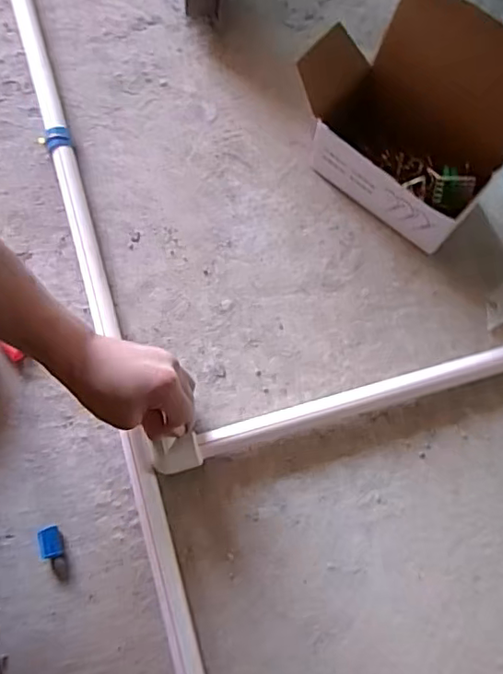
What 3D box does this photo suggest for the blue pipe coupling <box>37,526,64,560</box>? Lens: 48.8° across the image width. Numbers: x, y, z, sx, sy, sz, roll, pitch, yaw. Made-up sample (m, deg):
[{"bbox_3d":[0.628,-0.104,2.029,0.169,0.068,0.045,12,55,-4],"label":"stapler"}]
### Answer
[{"bbox_3d":[-0.201,0.207,0.555,0.023,0.023,0.031,-11,76,-1],"label":"blue pipe coupling"}]

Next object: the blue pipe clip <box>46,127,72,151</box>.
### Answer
[{"bbox_3d":[-0.234,-0.239,0.673,0.030,0.021,0.027,-18,76,-3],"label":"blue pipe clip"}]

